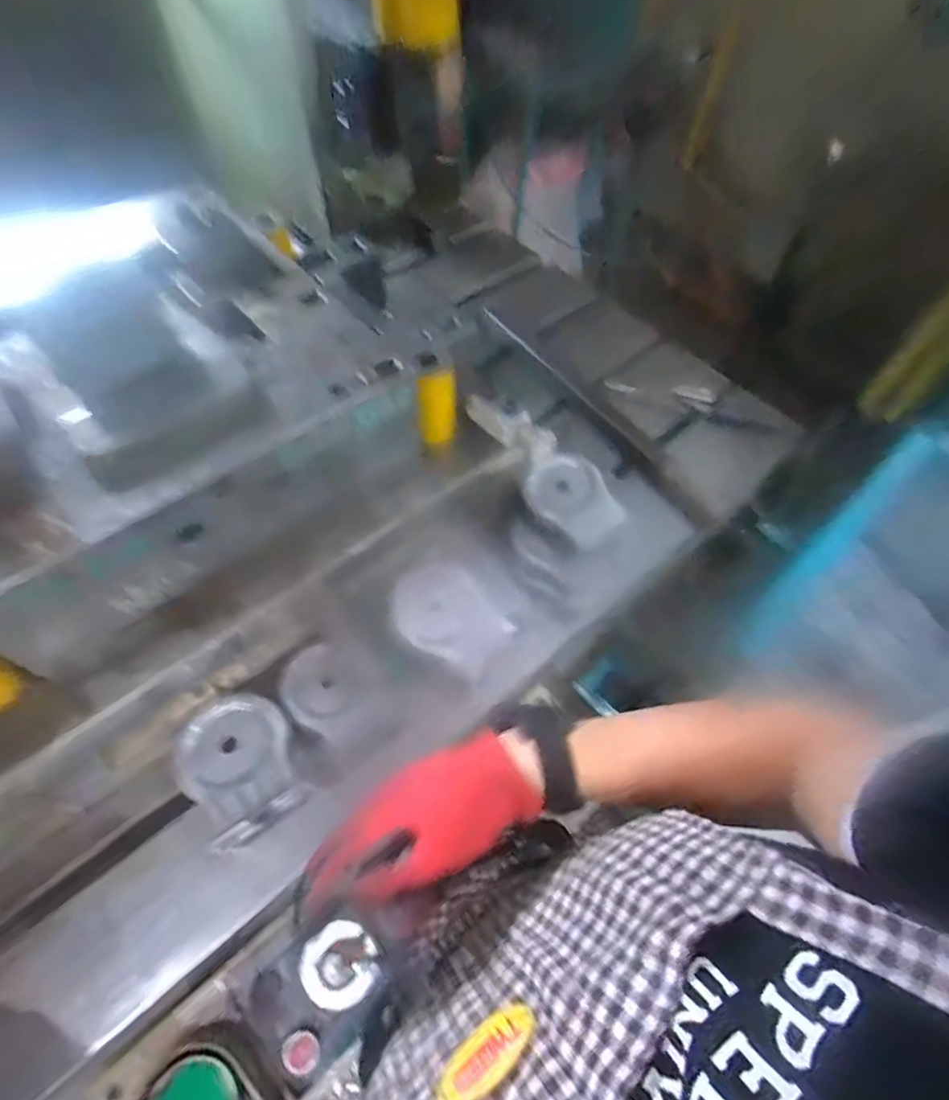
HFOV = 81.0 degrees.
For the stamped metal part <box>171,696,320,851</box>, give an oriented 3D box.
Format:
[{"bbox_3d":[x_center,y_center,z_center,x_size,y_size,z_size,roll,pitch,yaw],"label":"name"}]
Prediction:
[{"bbox_3d":[-0.213,0.196,0.510,0.097,0.048,0.120,-33,64,-20],"label":"stamped metal part"}]

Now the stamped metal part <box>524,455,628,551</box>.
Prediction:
[{"bbox_3d":[0.123,-0.060,0.682,0.092,0.016,0.114,-36,98,-8],"label":"stamped metal part"}]

